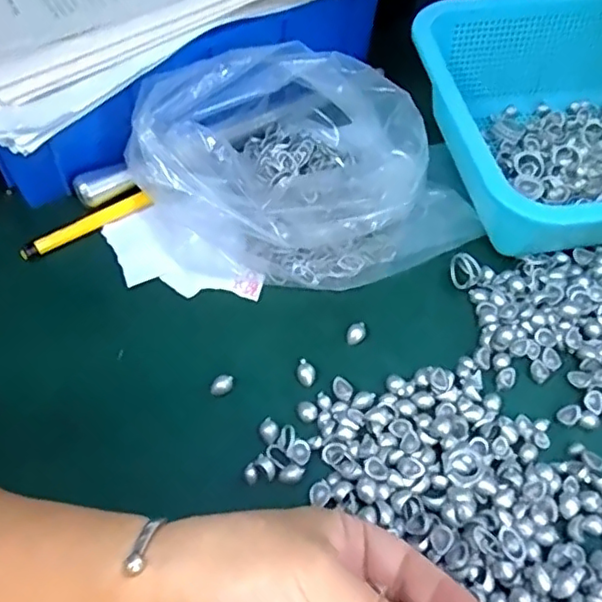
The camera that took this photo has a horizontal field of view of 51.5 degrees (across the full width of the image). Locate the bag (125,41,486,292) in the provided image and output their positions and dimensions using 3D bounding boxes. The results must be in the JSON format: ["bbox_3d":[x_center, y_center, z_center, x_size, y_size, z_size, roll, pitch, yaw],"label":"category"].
[{"bbox_3d":[0.004,-0.078,0.370,0.168,0.074,0.151,-33,64,-21],"label":"bag"}]

